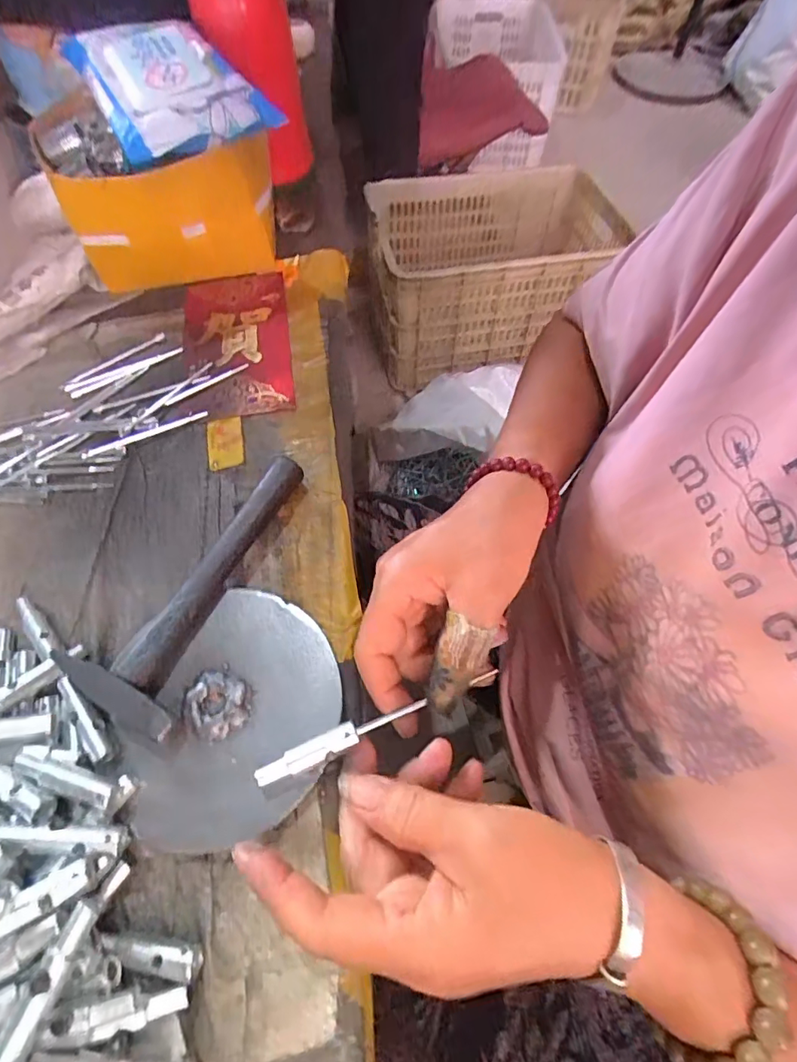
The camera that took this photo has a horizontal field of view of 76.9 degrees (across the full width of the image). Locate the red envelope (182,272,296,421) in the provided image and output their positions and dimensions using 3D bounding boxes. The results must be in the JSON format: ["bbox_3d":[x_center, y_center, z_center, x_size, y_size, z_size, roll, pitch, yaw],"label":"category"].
[{"bbox_3d":[-0.131,-0.156,0.404,0.082,0.005,0.163,-9,61,-5],"label":"red envelope"}]

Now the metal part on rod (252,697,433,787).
[{"bbox_3d":[-0.027,0.101,0.246,0.088,0.006,0.011,-21,63,-14],"label":"metal part on rod"}]

